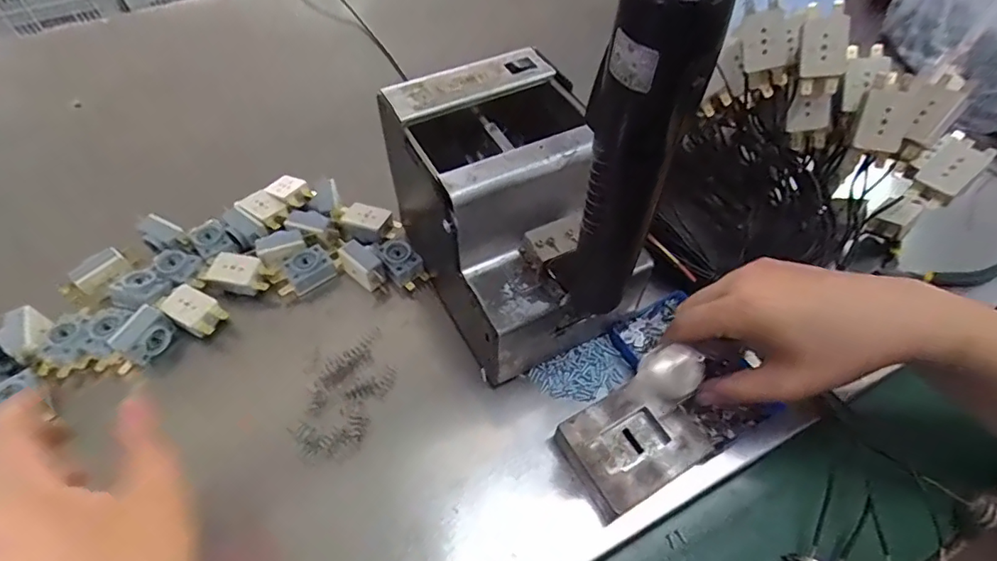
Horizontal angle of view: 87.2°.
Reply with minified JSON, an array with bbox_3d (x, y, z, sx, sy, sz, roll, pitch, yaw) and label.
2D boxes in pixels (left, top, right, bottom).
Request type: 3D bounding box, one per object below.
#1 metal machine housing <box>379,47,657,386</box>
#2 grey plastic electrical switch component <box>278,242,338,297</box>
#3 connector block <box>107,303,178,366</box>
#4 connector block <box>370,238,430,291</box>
[{"bbox_3d":[0.008,-0.051,0.383,0.119,0.144,0.187,-22,59,-15],"label":"metal machine housing"},{"bbox_3d":[-0.162,-0.008,0.434,0.046,0.024,0.028,-34,63,-22],"label":"grey plastic electrical switch component"},{"bbox_3d":[-0.264,0.041,0.391,0.024,0.023,0.038,27,59,16],"label":"connector block"},{"bbox_3d":[-0.081,-0.016,0.436,0.028,0.016,0.045,-34,63,-22],"label":"connector block"}]

